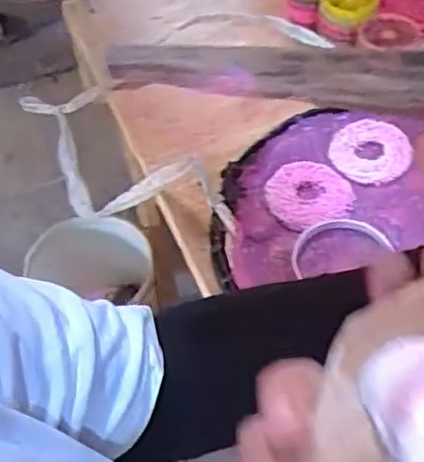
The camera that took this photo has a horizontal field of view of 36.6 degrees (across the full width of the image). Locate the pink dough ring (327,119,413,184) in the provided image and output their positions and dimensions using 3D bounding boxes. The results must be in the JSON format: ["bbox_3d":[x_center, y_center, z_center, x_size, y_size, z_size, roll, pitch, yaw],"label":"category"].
[{"bbox_3d":[0.155,-0.080,0.631,0.073,0.011,0.078,-3,51,3],"label":"pink dough ring"}]

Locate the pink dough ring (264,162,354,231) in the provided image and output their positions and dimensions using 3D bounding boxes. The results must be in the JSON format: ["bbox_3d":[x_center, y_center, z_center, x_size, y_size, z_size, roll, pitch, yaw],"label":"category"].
[{"bbox_3d":[0.092,-0.036,0.606,0.080,0.007,0.074,-3,51,3],"label":"pink dough ring"}]

